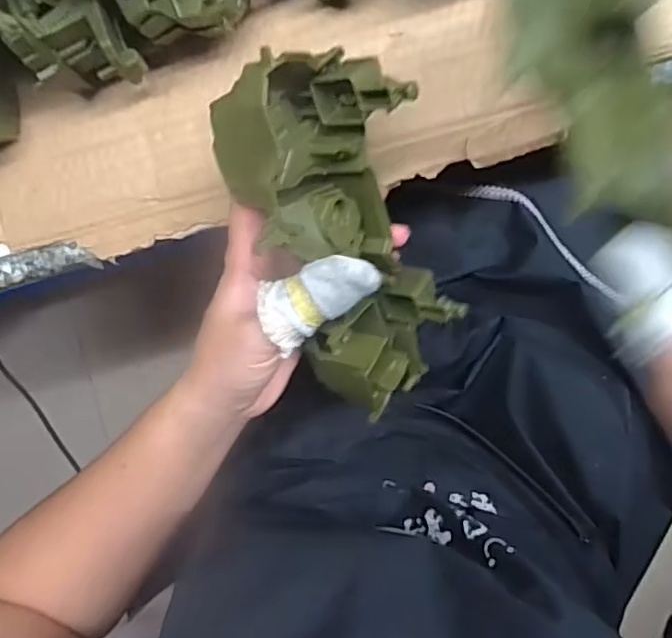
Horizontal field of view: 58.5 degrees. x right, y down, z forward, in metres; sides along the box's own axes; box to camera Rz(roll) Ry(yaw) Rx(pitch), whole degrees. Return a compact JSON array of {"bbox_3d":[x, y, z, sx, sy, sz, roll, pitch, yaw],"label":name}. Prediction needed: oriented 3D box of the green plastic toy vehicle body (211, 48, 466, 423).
[{"bbox_3d":[0.008,-0.032,0.278,0.077,0.057,0.179,-19,126,6],"label":"green plastic toy vehicle body"}]

